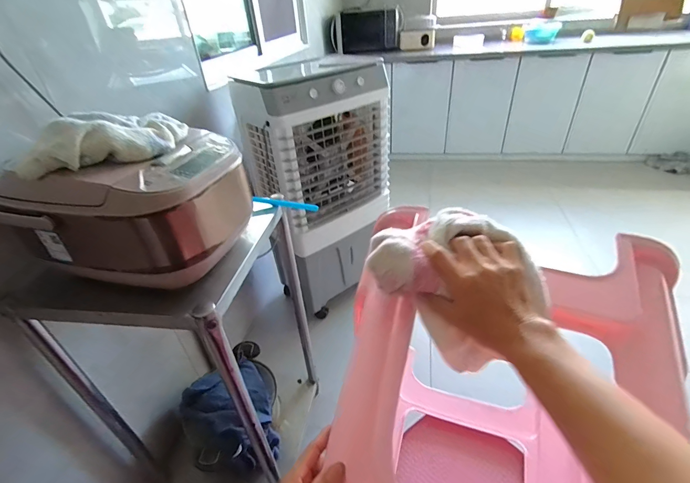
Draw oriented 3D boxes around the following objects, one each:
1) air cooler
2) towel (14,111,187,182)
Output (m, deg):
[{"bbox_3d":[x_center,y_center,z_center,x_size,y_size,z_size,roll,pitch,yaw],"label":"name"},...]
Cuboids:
[{"bbox_3d":[-0.122,-0.243,1.493,0.489,0.915,0.383,-30,43,-31],"label":"air cooler"},{"bbox_3d":[-0.364,-0.164,0.523,0.222,0.060,0.145,-23,39,-23],"label":"towel"}]

